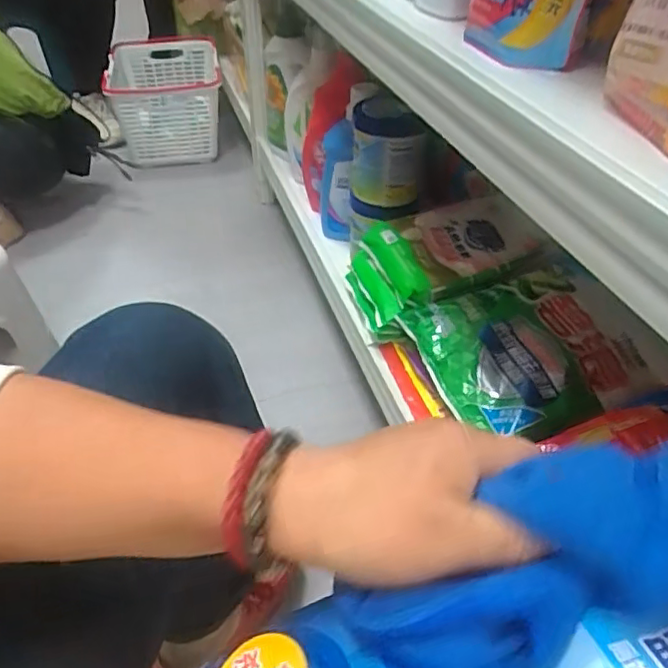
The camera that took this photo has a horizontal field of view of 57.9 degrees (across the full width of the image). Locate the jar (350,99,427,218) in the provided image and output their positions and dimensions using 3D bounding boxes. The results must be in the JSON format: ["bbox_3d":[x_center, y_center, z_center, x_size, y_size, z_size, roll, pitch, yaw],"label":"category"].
[{"bbox_3d":[0.081,-0.265,0.947,0.108,0.163,0.111,3,42,3],"label":"jar"}]

